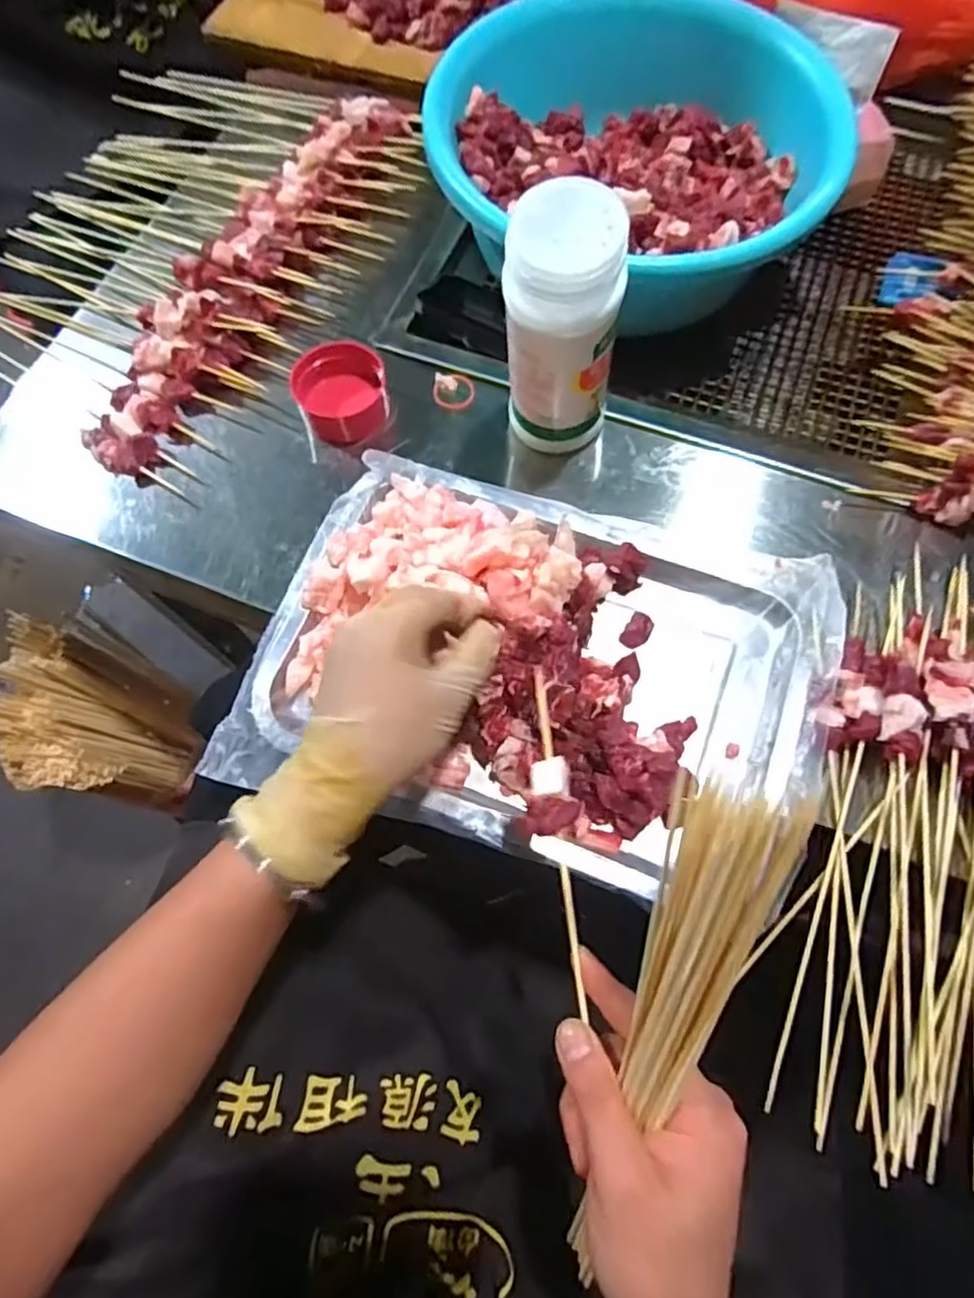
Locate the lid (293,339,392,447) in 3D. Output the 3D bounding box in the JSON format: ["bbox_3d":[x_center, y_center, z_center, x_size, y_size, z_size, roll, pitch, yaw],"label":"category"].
[{"bbox_3d":[-0.103,-0.183,0.468,0.062,0.030,0.062,-1,70,2],"label":"lid"}]

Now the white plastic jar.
[{"bbox_3d":[0.044,-0.178,0.393,0.059,0.165,0.049,18,72,9],"label":"white plastic jar"}]

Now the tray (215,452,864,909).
[{"bbox_3d":[0.030,0.008,0.386,0.329,0.046,0.212,14,71,7],"label":"tray"}]

